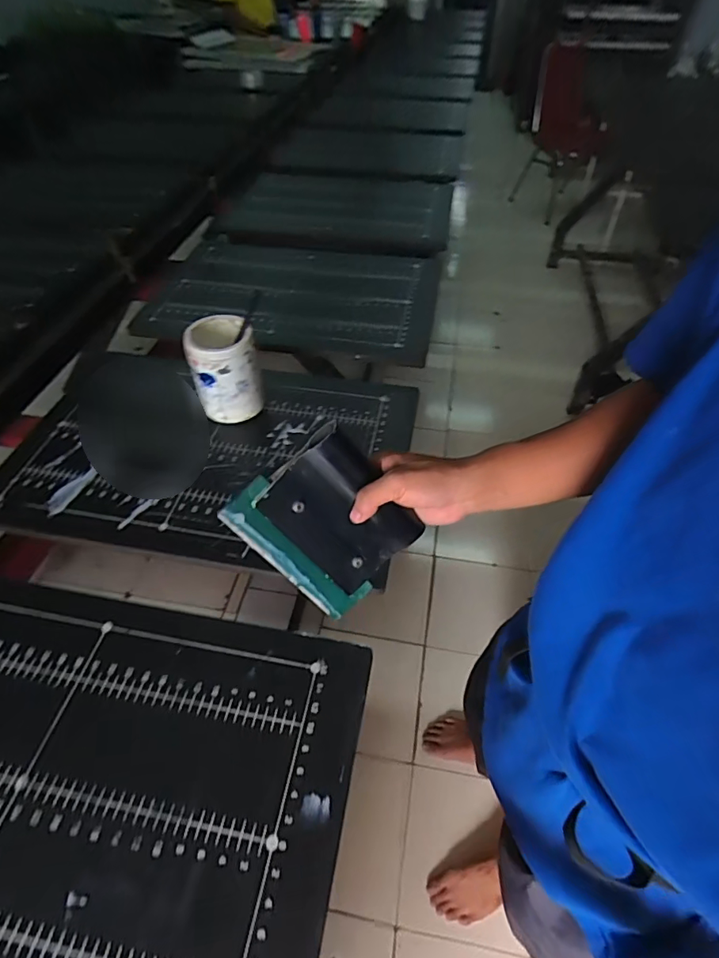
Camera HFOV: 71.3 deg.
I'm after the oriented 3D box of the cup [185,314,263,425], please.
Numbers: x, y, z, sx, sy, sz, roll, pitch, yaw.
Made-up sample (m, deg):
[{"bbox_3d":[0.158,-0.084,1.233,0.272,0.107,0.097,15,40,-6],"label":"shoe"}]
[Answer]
[{"bbox_3d":[-0.208,-0.165,0.781,0.096,0.145,0.091,0,48,1],"label":"cup"}]

